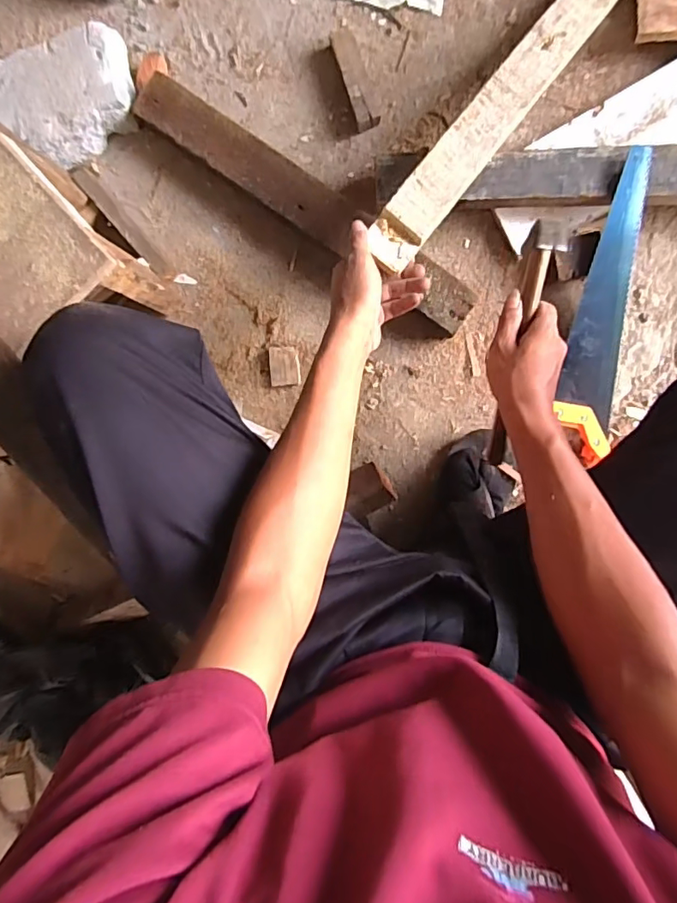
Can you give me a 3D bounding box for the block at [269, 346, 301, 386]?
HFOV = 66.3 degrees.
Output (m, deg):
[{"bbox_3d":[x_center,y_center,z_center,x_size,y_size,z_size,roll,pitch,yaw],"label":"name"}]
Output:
[{"bbox_3d":[-0.074,-0.119,0.720,0.042,0.007,0.053,-3,97,3],"label":"block"}]

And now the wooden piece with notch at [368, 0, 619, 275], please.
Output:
[{"bbox_3d":[0.185,-0.390,0.578,0.056,0.027,0.463,37,79,-2],"label":"wooden piece with notch"}]

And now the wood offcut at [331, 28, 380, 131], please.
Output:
[{"bbox_3d":[0.020,-0.475,0.665,0.028,0.028,0.118,-21,96,5],"label":"wood offcut"}]

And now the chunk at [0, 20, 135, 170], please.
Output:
[{"bbox_3d":[-0.353,-0.446,0.667,0.192,0.071,0.120,-20,96,5],"label":"chunk"}]

